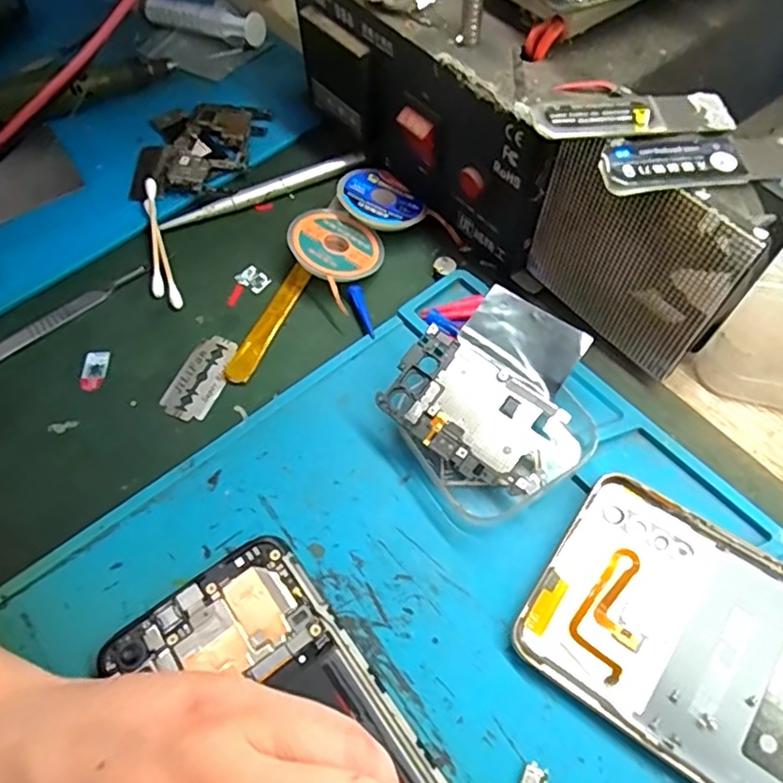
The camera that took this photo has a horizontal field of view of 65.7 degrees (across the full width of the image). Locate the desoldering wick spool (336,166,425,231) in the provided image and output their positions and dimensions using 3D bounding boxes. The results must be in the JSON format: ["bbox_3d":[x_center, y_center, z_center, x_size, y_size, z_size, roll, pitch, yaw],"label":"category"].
[{"bbox_3d":[-0.006,-0.095,0.300,0.038,0.004,0.043,-28,66,-30],"label":"desoldering wick spool"}]

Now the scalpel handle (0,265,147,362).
[{"bbox_3d":[-0.167,-0.026,0.278,0.117,0.005,0.010,-38,64,-17],"label":"scalpel handle"}]

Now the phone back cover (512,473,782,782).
[{"bbox_3d":[0.125,0.096,0.190,0.160,0.012,0.075,30,66,19],"label":"phone back cover"}]

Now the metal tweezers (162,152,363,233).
[{"bbox_3d":[-0.066,-0.106,0.317,0.110,0.004,0.008,-22,61,-9],"label":"metal tweezers"}]

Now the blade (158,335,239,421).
[{"bbox_3d":[-0.082,-0.006,0.266,0.022,0.004,0.041,24,65,9],"label":"blade"}]

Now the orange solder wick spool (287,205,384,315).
[{"bbox_3d":[-0.025,-0.068,0.287,0.040,0.007,0.051,-35,74,-29],"label":"orange solder wick spool"}]

